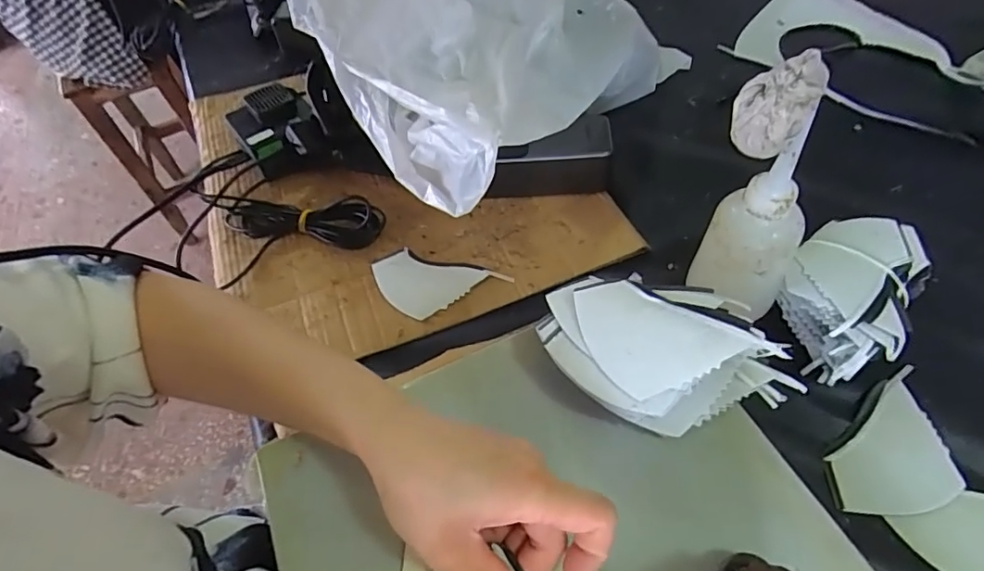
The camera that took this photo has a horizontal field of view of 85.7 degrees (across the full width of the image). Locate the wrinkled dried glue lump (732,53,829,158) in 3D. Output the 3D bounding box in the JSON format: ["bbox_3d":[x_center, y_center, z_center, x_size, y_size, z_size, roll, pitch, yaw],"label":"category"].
[{"bbox_3d":[0.160,-0.101,0.299,0.039,0.049,0.035,22,60,20],"label":"wrinkled dried glue lump"}]

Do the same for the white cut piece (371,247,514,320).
[{"bbox_3d":[-0.049,-0.012,0.463,0.094,0.006,0.077,-28,56,-15],"label":"white cut piece"}]

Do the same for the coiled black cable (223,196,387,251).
[{"bbox_3d":[-0.175,-0.059,0.495,0.146,0.023,0.038,1,54,7],"label":"coiled black cable"}]

